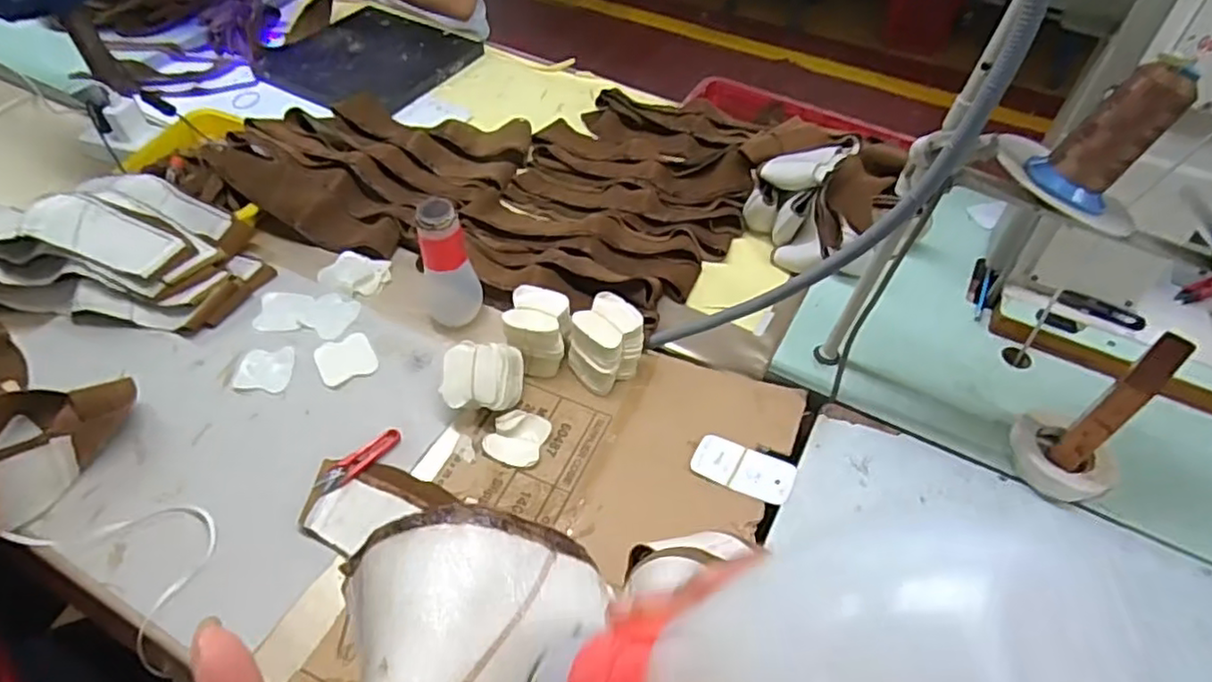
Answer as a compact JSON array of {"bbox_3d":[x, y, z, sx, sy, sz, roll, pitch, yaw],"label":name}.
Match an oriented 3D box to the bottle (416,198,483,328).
[{"bbox_3d":[-0.194,-0.099,0.818,0.066,0.165,0.064,-11,52,-10],"label":"bottle"}]

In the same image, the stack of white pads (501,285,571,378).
[{"bbox_3d":[-0.081,-0.010,0.805,0.076,0.074,0.081,0,49,-2],"label":"stack of white pads"}]

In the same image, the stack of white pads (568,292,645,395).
[{"bbox_3d":[-0.002,0.003,0.797,0.076,0.082,0.072,-36,59,-28],"label":"stack of white pads"}]

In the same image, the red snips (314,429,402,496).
[{"bbox_3d":[-0.268,0.131,0.733,0.026,0.011,0.098,35,58,24],"label":"red snips"}]

